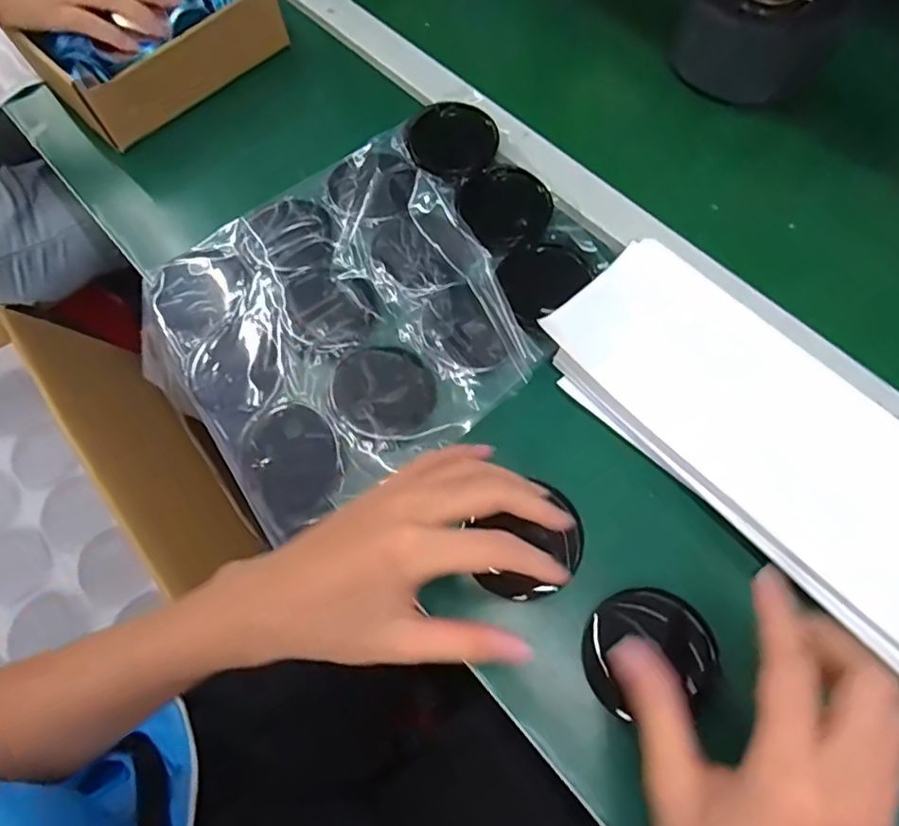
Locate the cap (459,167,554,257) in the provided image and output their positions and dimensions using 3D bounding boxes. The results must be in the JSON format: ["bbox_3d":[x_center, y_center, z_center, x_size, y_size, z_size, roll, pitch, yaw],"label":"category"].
[{"bbox_3d":[0.049,-0.168,0.481,0.076,0.008,0.086,-21,67,-5],"label":"cap"}]

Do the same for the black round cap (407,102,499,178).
[{"bbox_3d":[0.002,-0.239,0.510,0.076,0.009,0.075,-1,67,3],"label":"black round cap"}]

